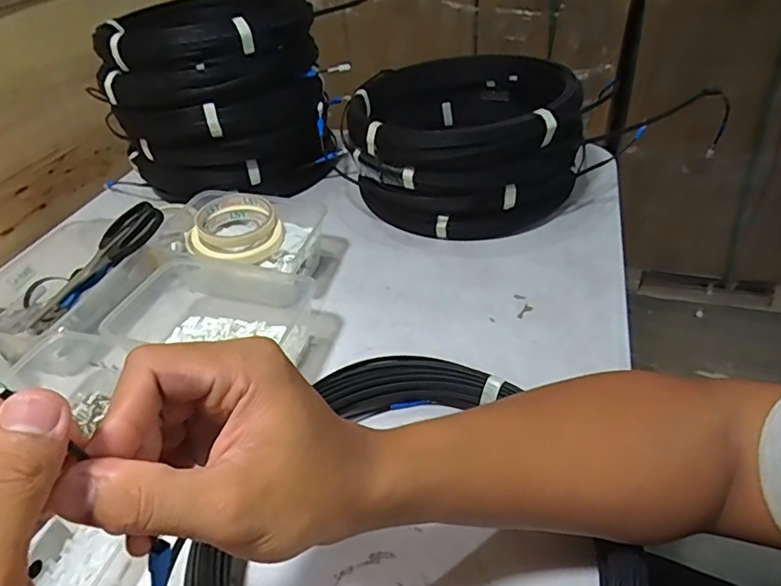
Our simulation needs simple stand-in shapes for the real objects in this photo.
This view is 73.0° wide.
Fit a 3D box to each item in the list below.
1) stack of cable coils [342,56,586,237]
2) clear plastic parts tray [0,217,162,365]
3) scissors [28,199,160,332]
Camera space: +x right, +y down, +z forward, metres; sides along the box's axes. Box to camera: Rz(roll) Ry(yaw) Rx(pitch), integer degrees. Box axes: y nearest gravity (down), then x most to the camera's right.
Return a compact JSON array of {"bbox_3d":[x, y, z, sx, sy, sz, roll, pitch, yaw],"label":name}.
[{"bbox_3d":[0.095,-0.204,0.703,0.270,0.159,0.292,3,40,10],"label":"stack of cable coils"},{"bbox_3d":[-0.346,-0.029,0.601,0.160,0.063,0.251,0,40,7],"label":"clear plastic parts tray"},{"bbox_3d":[-0.316,-0.030,0.568,0.176,0.020,0.050,-47,50,0],"label":"scissors"}]

